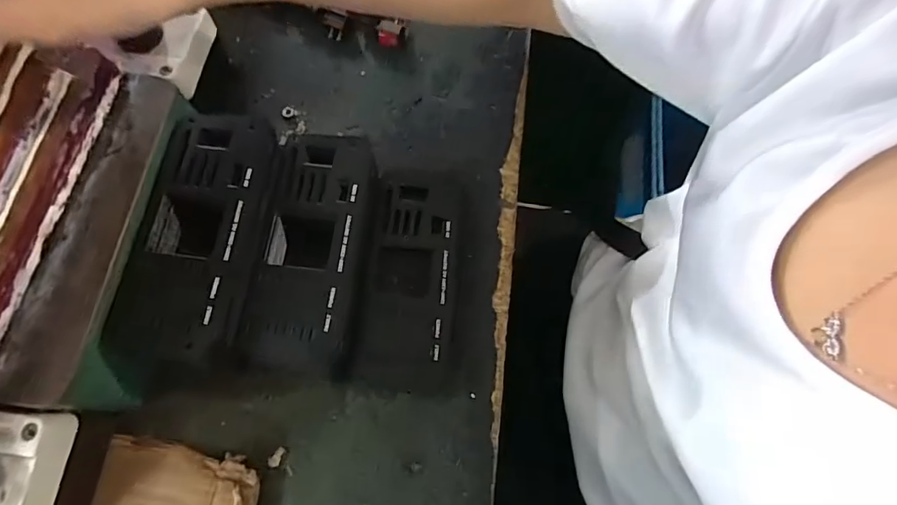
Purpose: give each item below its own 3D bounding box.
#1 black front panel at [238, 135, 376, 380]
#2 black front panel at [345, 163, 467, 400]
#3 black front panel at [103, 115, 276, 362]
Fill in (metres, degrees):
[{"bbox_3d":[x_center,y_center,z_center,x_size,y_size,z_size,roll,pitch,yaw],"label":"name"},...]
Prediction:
[{"bbox_3d":[-0.078,-0.005,0.286,0.057,0.014,0.147,12,69,-15],"label":"black front panel"},{"bbox_3d":[-0.023,0.010,0.314,0.060,0.020,0.150,5,71,0],"label":"black front panel"},{"bbox_3d":[-0.141,-0.014,0.270,0.064,0.009,0.143,4,71,0],"label":"black front panel"}]

